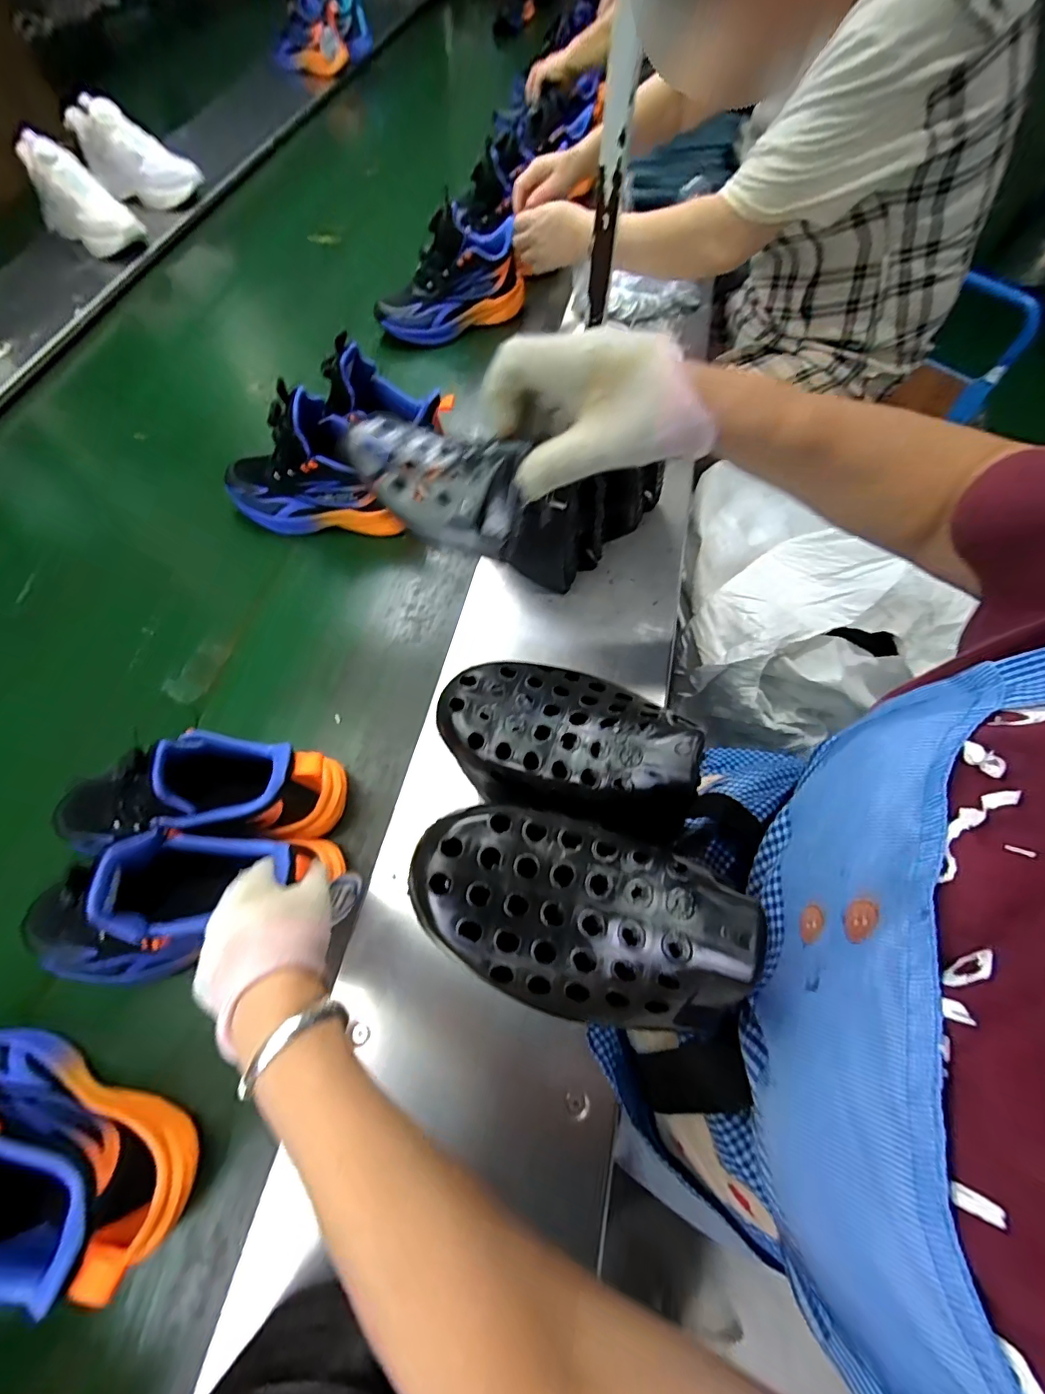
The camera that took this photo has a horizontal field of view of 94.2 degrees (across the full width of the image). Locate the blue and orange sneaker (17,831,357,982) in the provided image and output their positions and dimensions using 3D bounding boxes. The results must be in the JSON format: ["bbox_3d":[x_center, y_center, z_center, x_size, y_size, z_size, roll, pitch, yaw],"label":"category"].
[{"bbox_3d":[-0.270,0.152,0.366,0.232,0.124,0.083,-14,64,-8],"label":"blue and orange sneaker"}]

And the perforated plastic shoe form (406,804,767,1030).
[{"bbox_3d":[0.022,0.089,0.201,0.138,0.043,0.073,16,63,7],"label":"perforated plastic shoe form"}]

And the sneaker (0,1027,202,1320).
[{"bbox_3d":[-0.344,0.299,0.313,0.246,0.145,0.083,19,64,9],"label":"sneaker"}]

